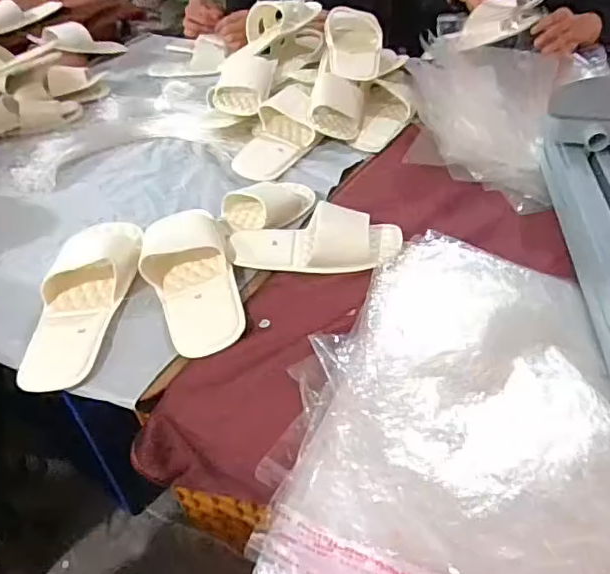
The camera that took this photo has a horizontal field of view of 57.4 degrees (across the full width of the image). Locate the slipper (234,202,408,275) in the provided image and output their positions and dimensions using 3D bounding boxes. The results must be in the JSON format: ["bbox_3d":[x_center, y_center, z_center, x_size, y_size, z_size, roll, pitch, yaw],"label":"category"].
[{"bbox_3d":[0.014,-0.068,0.742,0.229,0.053,0.096,-1,42,6],"label":"slipper"}]

